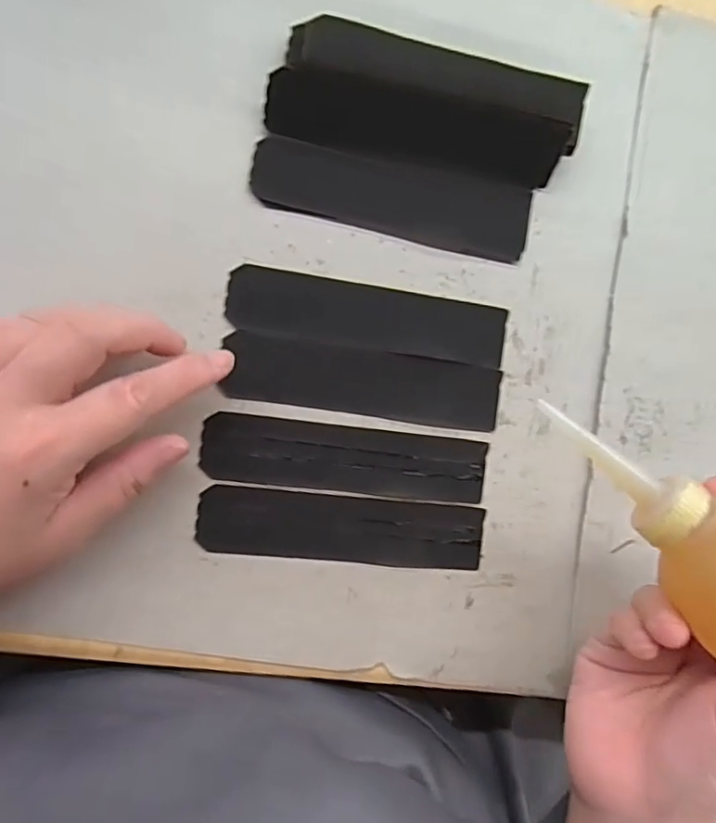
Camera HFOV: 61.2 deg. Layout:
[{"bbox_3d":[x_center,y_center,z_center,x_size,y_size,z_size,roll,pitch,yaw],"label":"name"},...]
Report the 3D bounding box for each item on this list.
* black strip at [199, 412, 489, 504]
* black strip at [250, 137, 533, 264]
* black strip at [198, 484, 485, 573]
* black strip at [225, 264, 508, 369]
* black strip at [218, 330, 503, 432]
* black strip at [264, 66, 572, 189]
[{"bbox_3d":[-0.004,0.024,0.297,0.138,0.004,0.032,7,88,-9],"label":"black strip"},{"bbox_3d":[0.019,-0.105,0.303,0.140,0.004,0.036,8,94,-11],"label":"black strip"},{"bbox_3d":[-0.006,0.058,0.297,0.138,0.004,0.032,7,88,-9],"label":"black strip"},{"bbox_3d":[0.007,-0.047,0.301,0.138,0.004,0.031,8,88,-9],"label":"black strip"},{"bbox_3d":[0.005,-0.014,0.301,0.135,0.004,0.032,8,88,-10],"label":"black strip"},{"bbox_3d":[0.030,-0.138,0.295,0.144,0.007,0.032,7,114,-10],"label":"black strip"}]

